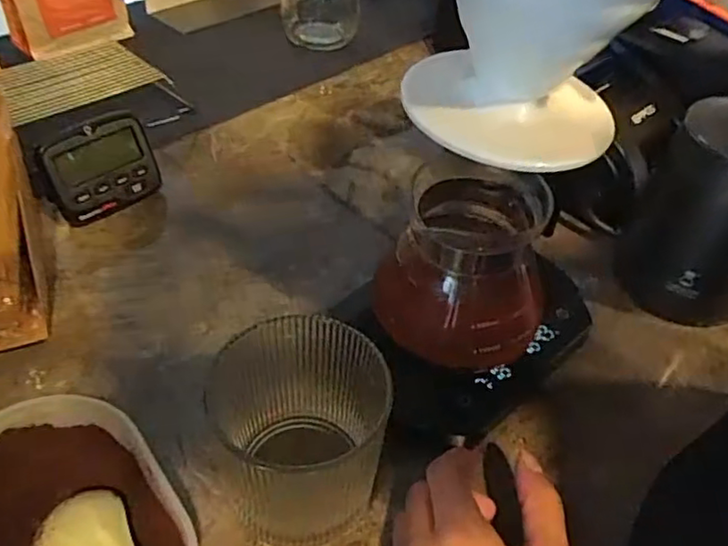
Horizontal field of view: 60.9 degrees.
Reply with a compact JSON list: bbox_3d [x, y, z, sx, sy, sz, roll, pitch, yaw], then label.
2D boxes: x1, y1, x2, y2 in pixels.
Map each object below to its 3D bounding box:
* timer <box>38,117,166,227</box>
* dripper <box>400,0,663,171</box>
[{"bbox_3d":[-0.202,-0.080,0.478,0.078,0.067,0.020,-31,33,-31],"label":"timer"},{"bbox_3d":[0.076,-0.115,0.274,0.099,0.092,0.111,28,49,21],"label":"dripper"}]

